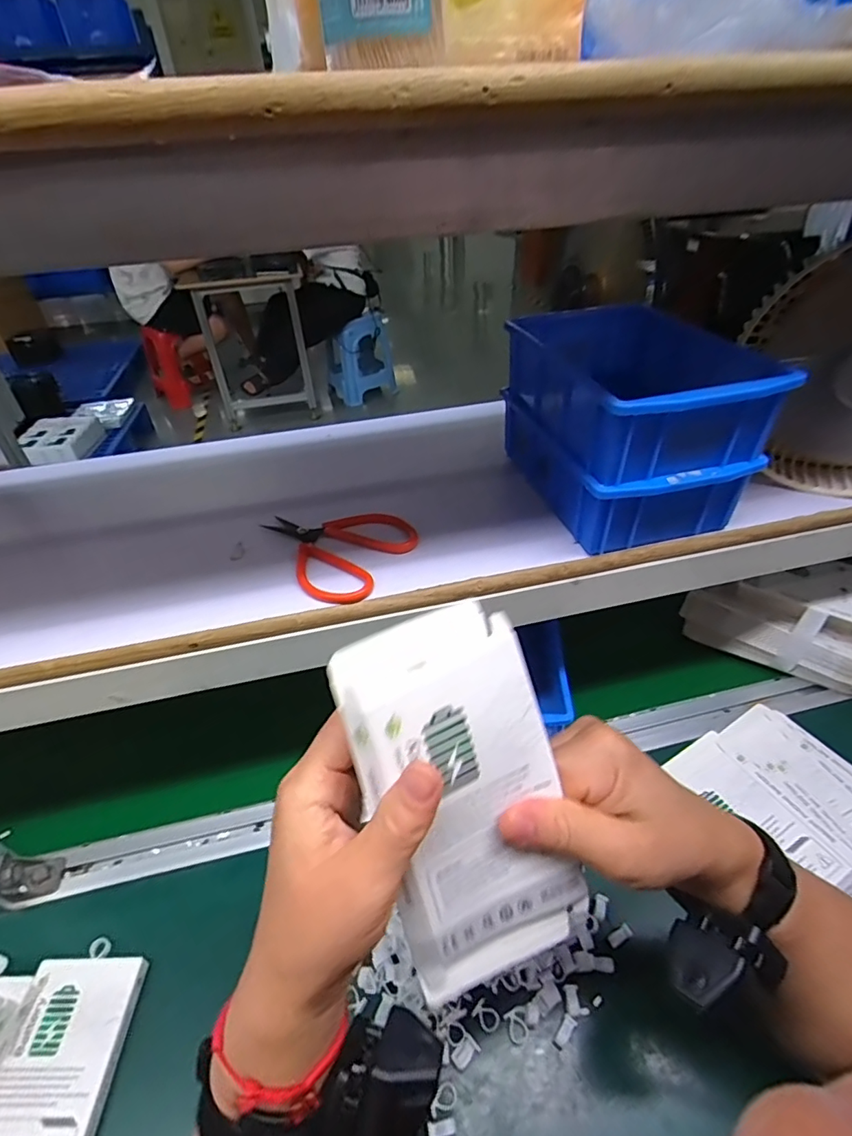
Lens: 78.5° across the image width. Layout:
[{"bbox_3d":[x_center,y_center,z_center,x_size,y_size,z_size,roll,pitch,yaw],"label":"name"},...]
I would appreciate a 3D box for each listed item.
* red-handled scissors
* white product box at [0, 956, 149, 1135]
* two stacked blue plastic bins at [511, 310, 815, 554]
[{"bbox_3d":[-0.077,-0.019,0.410,0.116,0.013,0.094,20,45,26],"label":"red-handled scissors"},{"bbox_3d":[-0.249,0.346,0.337,0.077,0.013,0.152,-2,39,1],"label":"white product box"},{"bbox_3d":[0.159,-0.117,0.431,0.129,0.132,0.205,-11,40,-10],"label":"two stacked blue plastic bins"}]

